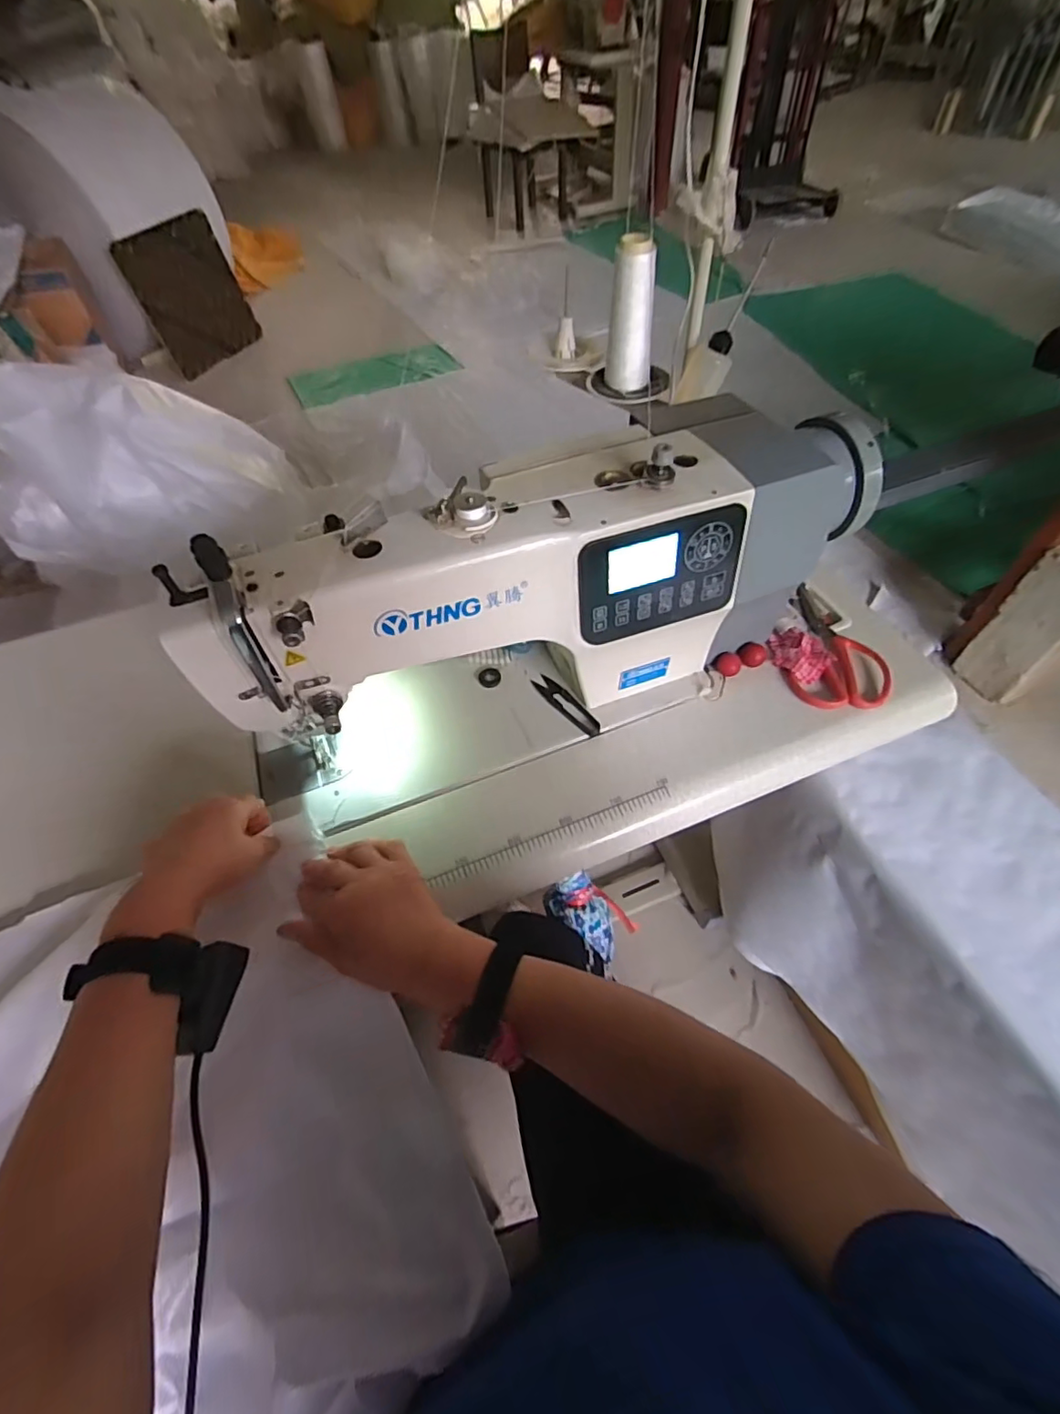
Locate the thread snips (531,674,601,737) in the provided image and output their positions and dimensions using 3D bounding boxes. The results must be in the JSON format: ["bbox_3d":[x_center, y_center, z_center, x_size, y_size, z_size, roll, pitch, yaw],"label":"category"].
[{"bbox_3d":[0.038,-0.003,0.617,0.022,0.008,0.098,-32,59,-18],"label":"thread snips"}]

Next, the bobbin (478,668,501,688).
[{"bbox_3d":[-0.044,-0.033,0.647,0.025,0.009,0.023,-2,54,2],"label":"bobbin"}]

